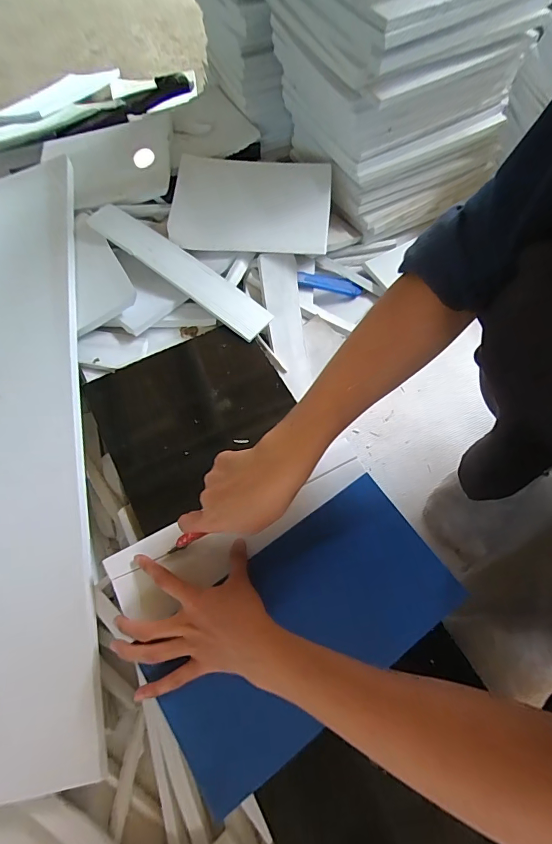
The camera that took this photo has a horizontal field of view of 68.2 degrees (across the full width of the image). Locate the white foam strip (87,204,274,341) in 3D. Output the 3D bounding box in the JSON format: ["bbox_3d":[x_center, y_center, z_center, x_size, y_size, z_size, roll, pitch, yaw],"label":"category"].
[{"bbox_3d":[-0.131,-0.210,0.554,0.283,0.012,0.052,37,70,6],"label":"white foam strip"}]

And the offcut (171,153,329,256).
[{"bbox_3d":[-0.035,-0.318,0.587,0.223,0.016,0.169,3,72,1],"label":"offcut"}]

